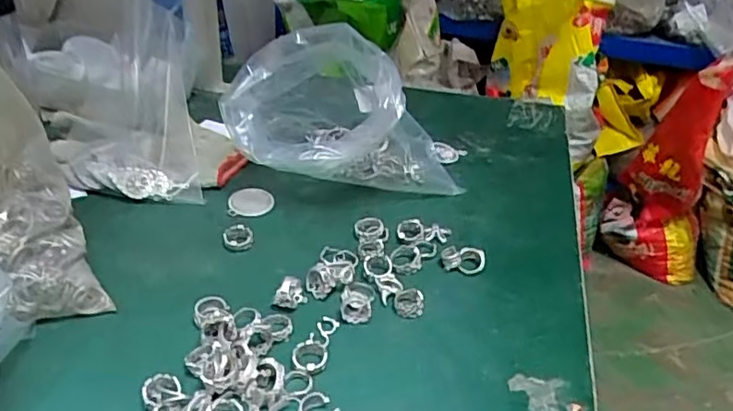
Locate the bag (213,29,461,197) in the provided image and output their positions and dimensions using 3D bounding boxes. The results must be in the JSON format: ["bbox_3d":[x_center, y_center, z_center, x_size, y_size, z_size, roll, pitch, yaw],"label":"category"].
[{"bbox_3d":[-0.041,-0.094,0.577,0.177,0.141,0.210,-19,39,-31],"label":"bag"}]

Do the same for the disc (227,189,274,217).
[{"bbox_3d":[-0.104,-0.002,0.540,0.041,0.004,0.037,-1,46,-15],"label":"disc"}]

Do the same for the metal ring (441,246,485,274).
[{"bbox_3d":[0.078,0.043,0.478,0.033,0.010,0.019,0,33,-5],"label":"metal ring"}]

